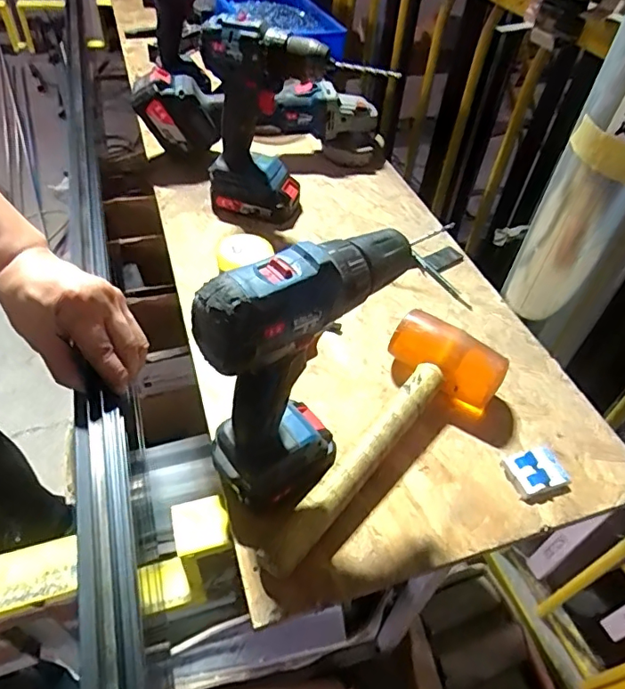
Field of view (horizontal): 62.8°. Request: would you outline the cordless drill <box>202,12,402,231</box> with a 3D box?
[{"bbox_3d":[-0.028,-0.266,0.639,0.209,0.228,0.077,3,48,-3],"label":"cordless drill"}]

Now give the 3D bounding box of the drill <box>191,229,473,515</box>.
[{"bbox_3d":[0.008,0.017,0.375,0.175,0.204,0.071,-22,53,-23],"label":"drill"}]

